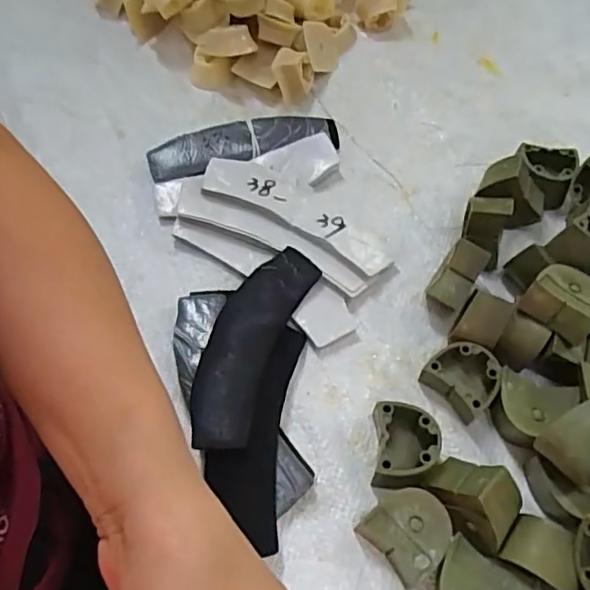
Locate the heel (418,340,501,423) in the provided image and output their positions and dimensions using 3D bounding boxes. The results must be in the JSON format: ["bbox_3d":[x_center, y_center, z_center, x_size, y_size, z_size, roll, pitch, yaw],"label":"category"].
[{"bbox_3d":[0.111,0.054,0.397,0.036,0.026,0.043,-38,68,-21],"label":"heel"}]

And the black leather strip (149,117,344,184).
[{"bbox_3d":[-0.042,-0.128,0.506,0.158,0.009,0.044,-16,62,-11],"label":"black leather strip"}]

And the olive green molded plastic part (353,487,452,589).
[{"bbox_3d":[0.064,0.134,0.347,0.045,0.027,0.042,34,65,16],"label":"olive green molded plastic part"}]

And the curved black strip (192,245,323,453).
[{"bbox_3d":[-0.031,0.030,0.400,0.048,0.021,0.153,19,61,8],"label":"curved black strip"}]

